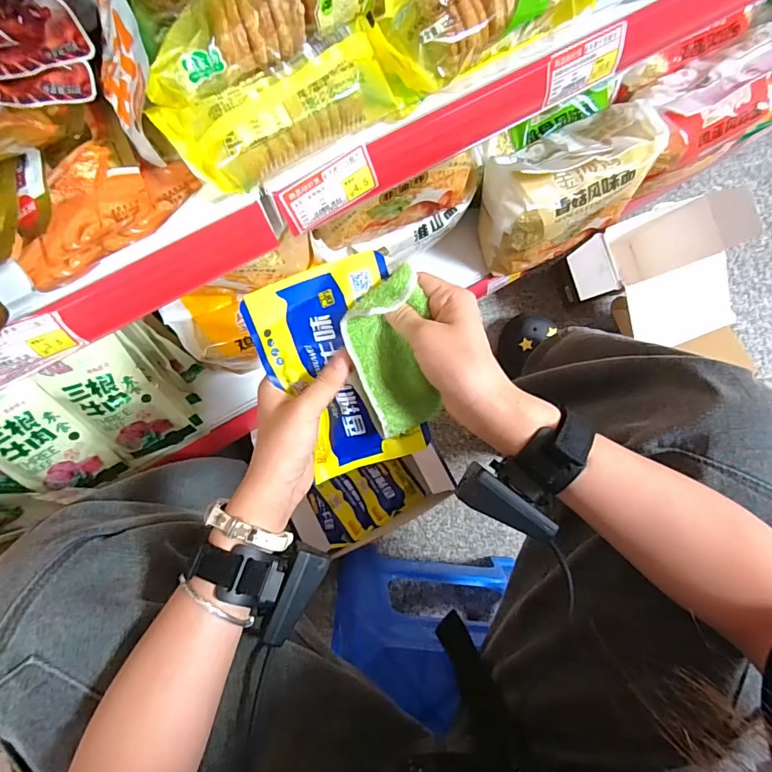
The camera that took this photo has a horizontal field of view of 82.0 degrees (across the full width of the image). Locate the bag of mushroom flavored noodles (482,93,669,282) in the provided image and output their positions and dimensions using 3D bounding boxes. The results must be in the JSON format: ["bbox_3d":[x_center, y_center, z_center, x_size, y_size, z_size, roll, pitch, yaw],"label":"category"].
[{"bbox_3d":[0.240,-0.271,0.606,0.198,0.170,0.130,-25,84,-5],"label":"bag of mushroom flavored noodles"}]

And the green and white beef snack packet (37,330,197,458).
[{"bbox_3d":[-0.344,0.024,0.579,0.098,0.180,0.023,-24,41,-4],"label":"green and white beef snack packet"}]

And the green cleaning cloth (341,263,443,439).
[{"bbox_3d":[0.008,-0.020,0.327,0.059,0.033,0.115,-26,102,-33],"label":"green cleaning cloth"}]

